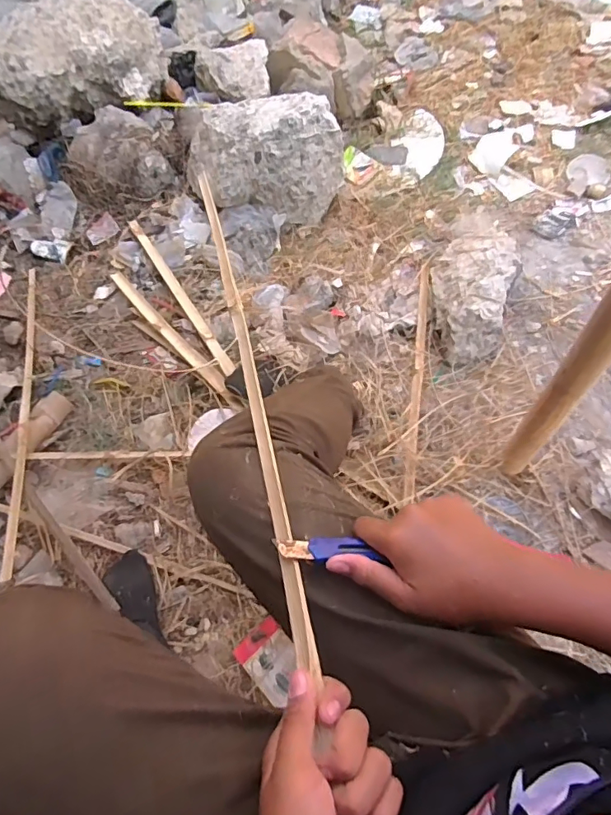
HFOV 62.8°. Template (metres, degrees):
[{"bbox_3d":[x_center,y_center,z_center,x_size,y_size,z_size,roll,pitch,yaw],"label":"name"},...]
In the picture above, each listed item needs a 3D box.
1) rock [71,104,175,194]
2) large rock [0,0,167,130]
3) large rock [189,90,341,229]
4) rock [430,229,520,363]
[{"bbox_3d":[-0.448,-0.602,1.218,0.196,0.121,0.228,-31,62,-11],"label":"rock"},{"bbox_3d":[-0.588,-0.828,1.200,0.486,0.187,0.219,-19,61,-4],"label":"large rock"},{"bbox_3d":[-0.103,-0.572,1.134,0.370,0.196,0.194,5,61,6],"label":"large rock"},{"bbox_3d":[0.335,-0.244,1.006,0.155,0.098,0.299,10,62,8],"label":"rock"}]

